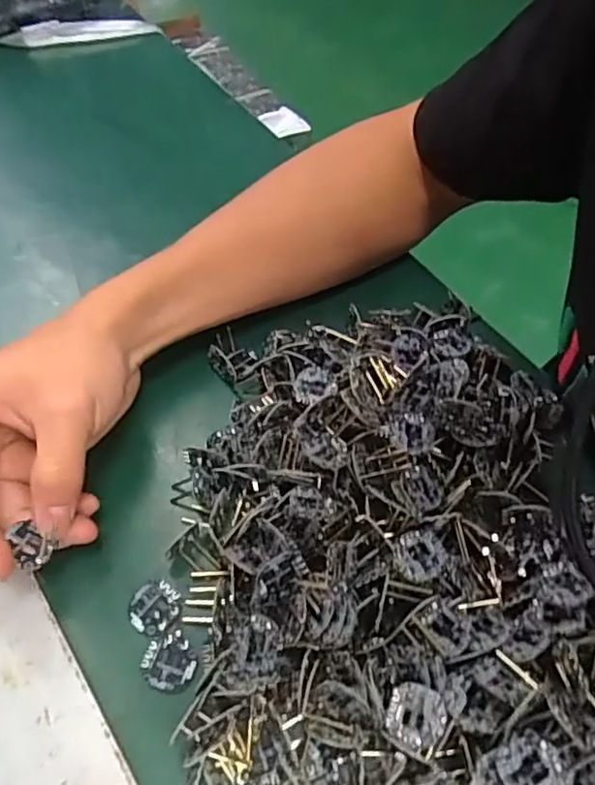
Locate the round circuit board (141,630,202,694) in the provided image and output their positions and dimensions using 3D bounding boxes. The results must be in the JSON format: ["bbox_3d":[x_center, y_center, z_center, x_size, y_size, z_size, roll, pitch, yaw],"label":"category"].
[{"bbox_3d":[-0.057,0.121,0.276,0.025,0.004,0.024,1,57,-2],"label":"round circuit board"}]

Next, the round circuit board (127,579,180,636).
[{"bbox_3d":[-0.068,0.101,0.290,0.025,0.004,0.023,1,57,-2],"label":"round circuit board"}]

